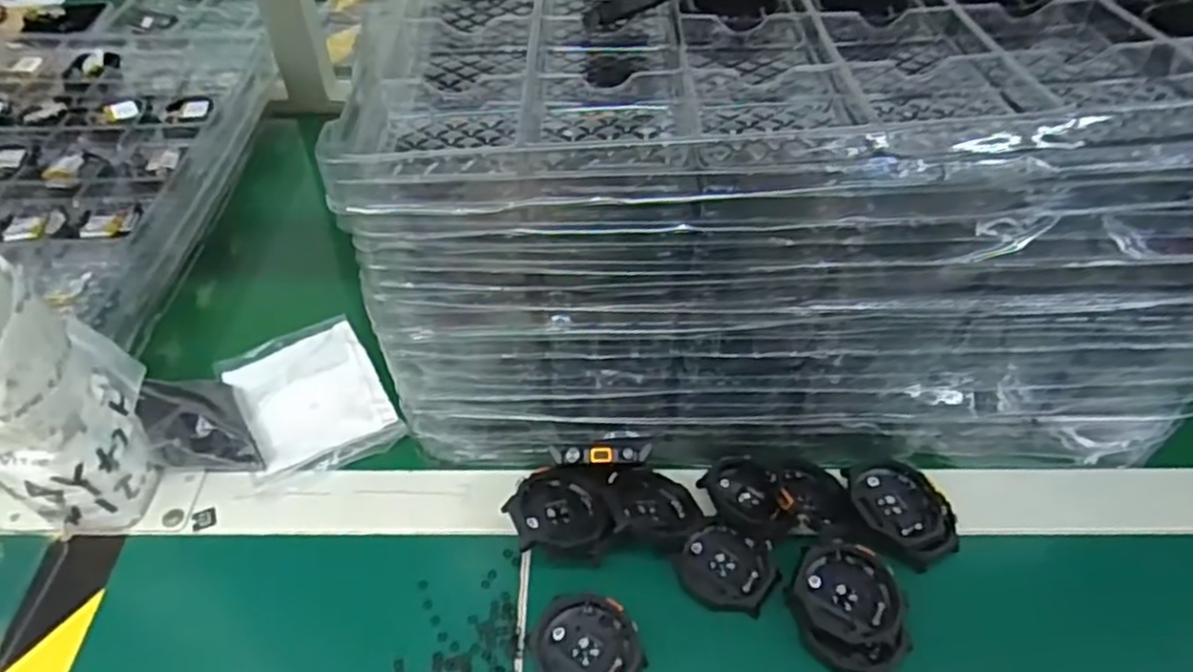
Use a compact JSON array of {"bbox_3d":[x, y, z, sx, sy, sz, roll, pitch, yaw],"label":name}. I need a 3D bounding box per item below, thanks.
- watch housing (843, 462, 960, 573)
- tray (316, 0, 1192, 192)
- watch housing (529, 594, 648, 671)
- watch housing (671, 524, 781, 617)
[{"bbox_3d":[0.162,0.093,0.389,0.050,0.015,0.056,-14,48,-13],"label":"watch housing"},{"bbox_3d":[0.101,-0.180,0.399,0.444,0.044,0.336,-2,47,-3],"label":"tray"},{"bbox_3d":[-0.004,0.149,0.351,0.049,0.008,0.051,0,47,0],"label":"watch housing"},{"bbox_3d":[0.066,0.119,0.376,0.048,0.008,0.047,24,40,26],"label":"watch housing"}]

